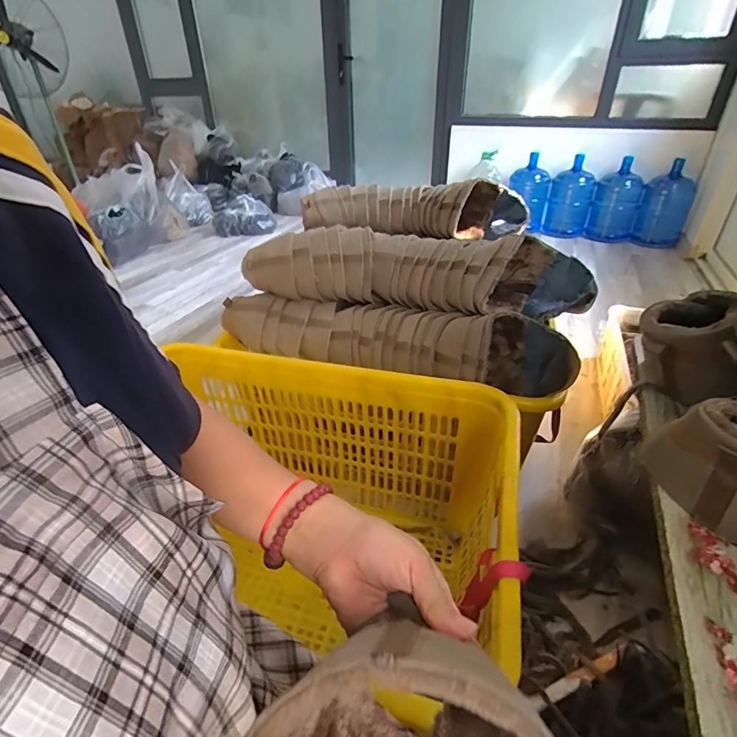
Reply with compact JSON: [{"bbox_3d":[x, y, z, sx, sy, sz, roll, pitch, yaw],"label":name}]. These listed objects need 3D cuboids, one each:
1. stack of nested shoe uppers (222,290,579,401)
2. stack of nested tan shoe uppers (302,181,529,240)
[{"bbox_3d":[0.035,-0.078,0.896,0.719,0.142,0.197,15,37,20],"label":"stack of nested shoe uppers"},{"bbox_3d":[0.134,-0.509,1.362,0.685,0.152,0.208,10,36,14],"label":"stack of nested tan shoe uppers"}]

